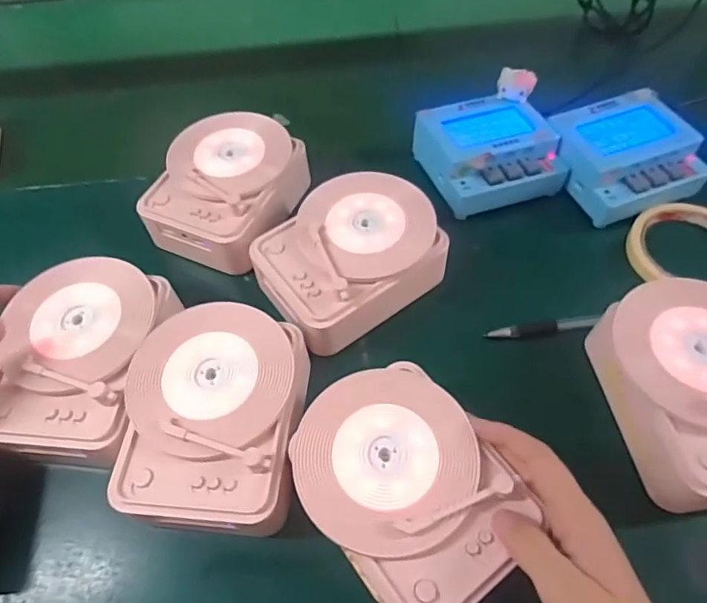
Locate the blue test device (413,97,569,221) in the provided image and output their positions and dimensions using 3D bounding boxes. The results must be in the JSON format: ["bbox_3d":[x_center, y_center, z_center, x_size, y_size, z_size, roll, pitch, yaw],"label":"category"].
[{"bbox_3d":[0.118,-0.130,0.442,0.105,0.042,0.100,-18,57,-9],"label":"blue test device"}]

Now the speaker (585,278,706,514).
[{"bbox_3d":[0.217,0.052,0.318,0.102,0.043,0.135,-9,56,-3],"label":"speaker"}]

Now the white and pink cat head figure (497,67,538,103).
[{"bbox_3d":[0.142,-0.189,0.449,0.031,0.026,0.016,14,58,12],"label":"white and pink cat head figure"}]

